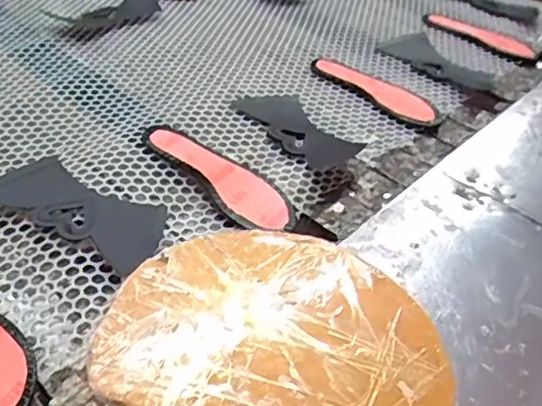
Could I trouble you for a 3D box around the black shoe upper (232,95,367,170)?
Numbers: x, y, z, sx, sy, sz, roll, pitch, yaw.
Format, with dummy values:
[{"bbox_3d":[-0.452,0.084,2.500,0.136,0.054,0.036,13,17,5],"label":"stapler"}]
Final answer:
[{"bbox_3d":[0.039,-0.106,0.774,0.099,0.008,0.184,-25,51,-32],"label":"black shoe upper"}]

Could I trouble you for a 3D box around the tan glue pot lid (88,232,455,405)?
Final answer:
[{"bbox_3d":[0.010,0.094,0.404,0.234,0.007,0.186,21,43,14],"label":"tan glue pot lid"}]

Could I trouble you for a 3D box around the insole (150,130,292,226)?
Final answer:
[{"bbox_3d":[-0.064,-0.031,0.664,0.208,0.021,0.061,31,46,24],"label":"insole"}]

